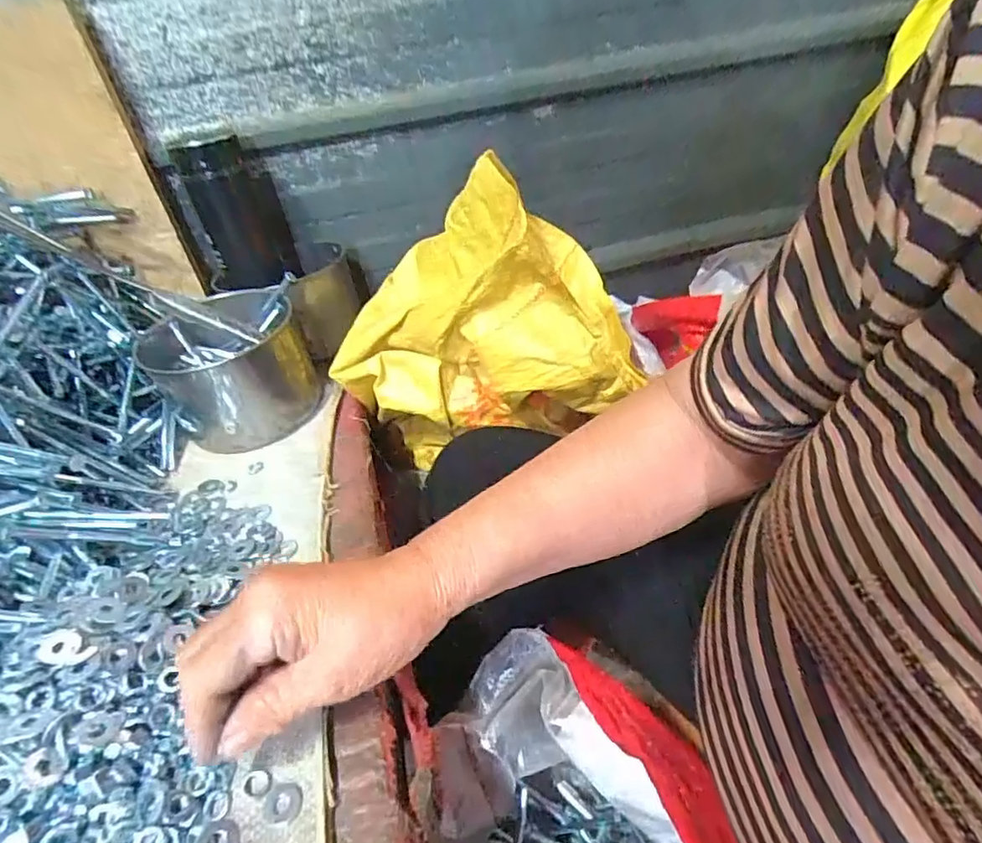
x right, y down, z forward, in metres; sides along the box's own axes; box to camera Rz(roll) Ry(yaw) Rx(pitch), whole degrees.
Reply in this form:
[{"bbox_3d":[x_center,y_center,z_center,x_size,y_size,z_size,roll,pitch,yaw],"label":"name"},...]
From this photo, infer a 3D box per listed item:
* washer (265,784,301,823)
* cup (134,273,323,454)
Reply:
[{"bbox_3d":[-0.102,0.185,0.277,0.018,0.004,0.017,-7,36,5],"label":"washer"},{"bbox_3d":[-0.245,-0.059,0.534,0.133,0.119,0.141,-27,42,-27],"label":"cup"}]

